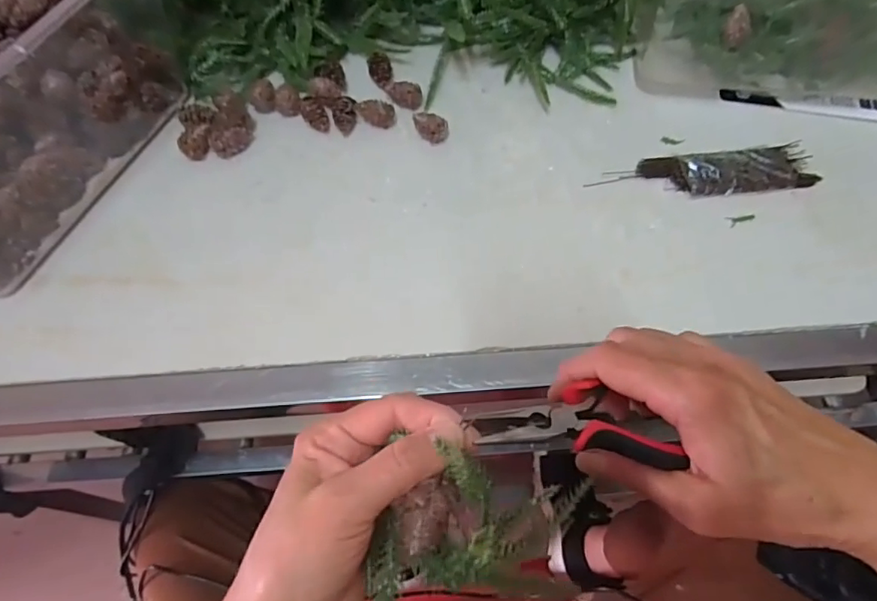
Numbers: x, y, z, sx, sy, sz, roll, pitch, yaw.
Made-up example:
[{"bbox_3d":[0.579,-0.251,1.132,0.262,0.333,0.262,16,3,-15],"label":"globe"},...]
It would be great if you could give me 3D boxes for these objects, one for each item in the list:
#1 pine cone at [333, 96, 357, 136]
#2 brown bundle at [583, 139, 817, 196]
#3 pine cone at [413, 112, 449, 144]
[{"bbox_3d":[-0.085,-0.169,0.495,0.021,0.021,0.029,-7,64,-3],"label":"pine cone"},{"bbox_3d":[0.233,-0.110,0.466,0.181,0.016,0.045,-7,64,-3],"label":"brown bundle"},{"bbox_3d":[-0.009,-0.158,0.489,0.019,0.020,0.036,-39,69,-17],"label":"pine cone"}]

